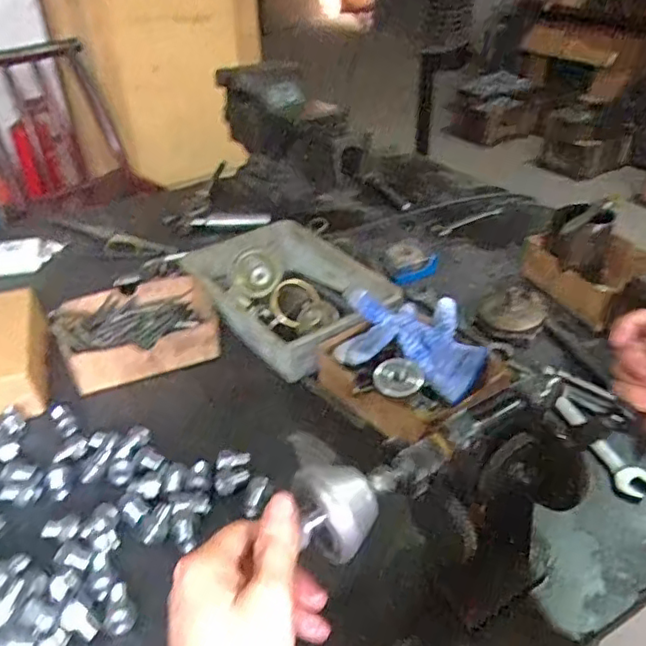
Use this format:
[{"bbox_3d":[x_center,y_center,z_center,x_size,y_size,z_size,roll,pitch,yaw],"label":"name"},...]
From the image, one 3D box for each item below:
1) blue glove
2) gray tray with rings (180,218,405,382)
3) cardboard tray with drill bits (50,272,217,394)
[{"bbox_3d":[0.095,0.014,0.646,0.160,0.044,0.114,13,40,17],"label":"blue glove"},{"bbox_3d":[-0.038,-0.044,0.748,0.188,0.045,0.246,-30,46,-32],"label":"gray tray with rings"},{"bbox_3d":[-0.218,0.005,0.713,0.175,0.043,0.142,-18,41,-21],"label":"cardboard tray with drill bits"}]

